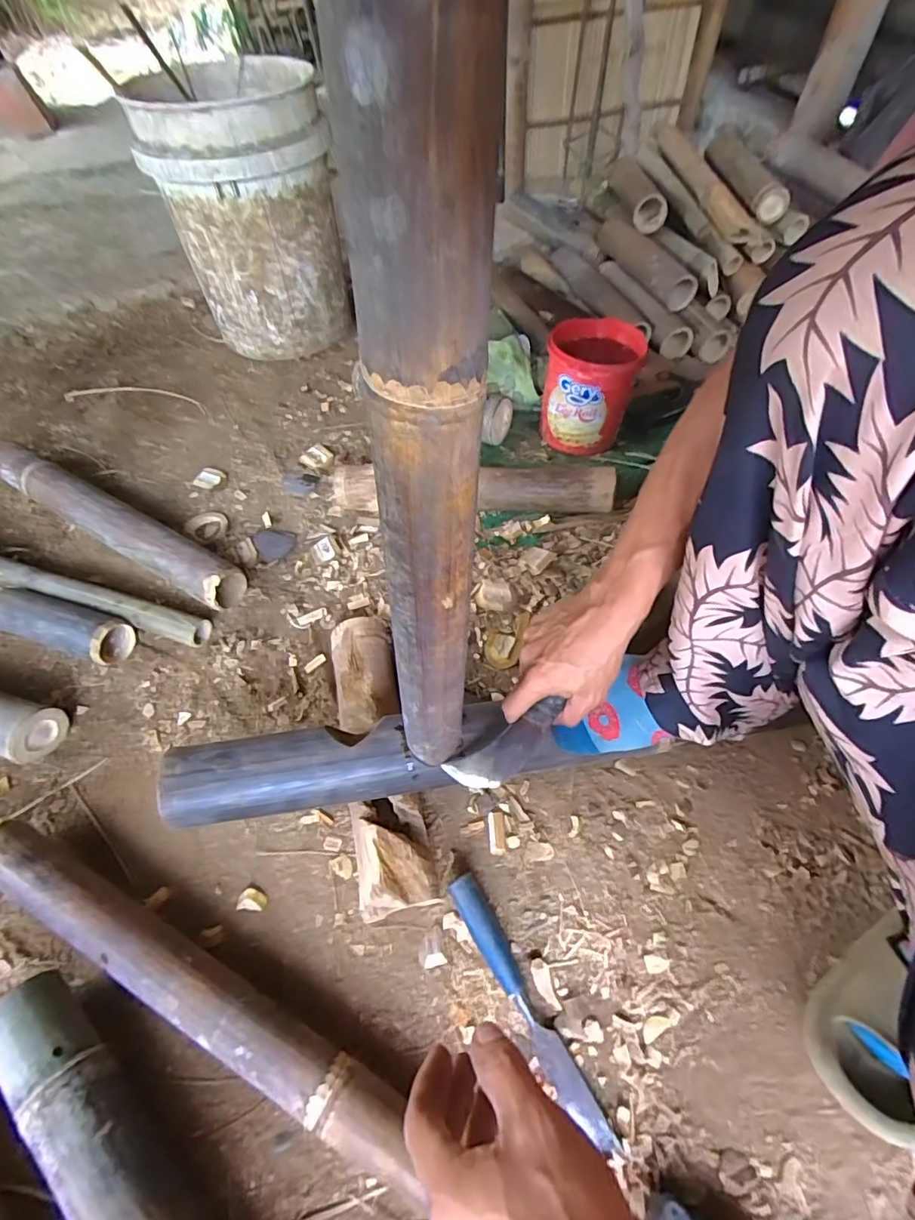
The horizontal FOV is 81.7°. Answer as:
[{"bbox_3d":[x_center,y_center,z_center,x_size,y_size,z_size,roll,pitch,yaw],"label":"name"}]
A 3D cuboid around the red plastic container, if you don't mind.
[{"bbox_3d":[0.210,-0.360,0.846,0.136,0.152,0.151,19,59,13],"label":"red plastic container"}]

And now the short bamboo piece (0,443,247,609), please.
[{"bbox_3d":[-0.515,-0.133,0.775,0.503,0.059,0.072,25,61,17],"label":"short bamboo piece"}]

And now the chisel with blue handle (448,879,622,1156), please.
[{"bbox_3d":[0.058,0.338,0.453,0.026,0.028,0.221,-28,60,-15],"label":"chisel with blue handle"}]

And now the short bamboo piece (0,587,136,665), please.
[{"bbox_3d":[-0.528,0.020,0.694,0.202,0.058,0.061,15,59,11],"label":"short bamboo piece"}]

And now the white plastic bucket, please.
[{"bbox_3d":[-0.356,-0.692,0.950,0.271,0.384,0.305,-17,56,-10],"label":"white plastic bucket"}]

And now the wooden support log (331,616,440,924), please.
[{"bbox_3d":[-0.089,0.148,0.575,0.075,0.048,0.319,-12,57,-6],"label":"wooden support log"}]

